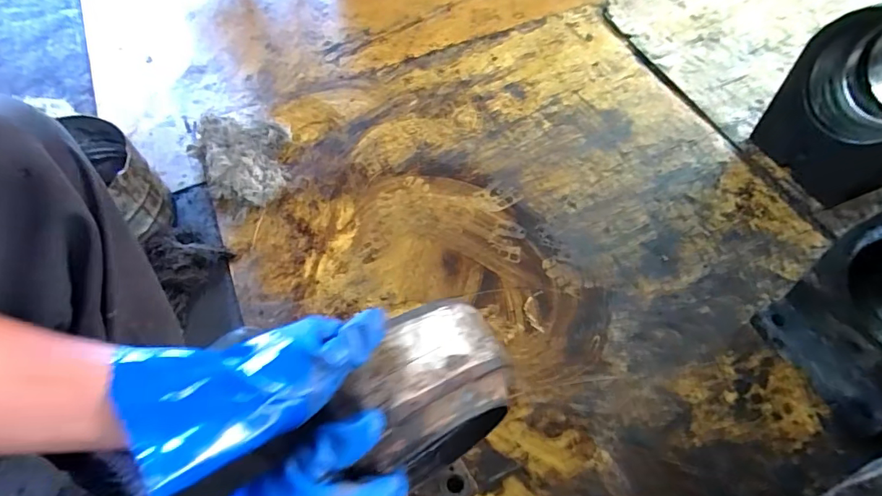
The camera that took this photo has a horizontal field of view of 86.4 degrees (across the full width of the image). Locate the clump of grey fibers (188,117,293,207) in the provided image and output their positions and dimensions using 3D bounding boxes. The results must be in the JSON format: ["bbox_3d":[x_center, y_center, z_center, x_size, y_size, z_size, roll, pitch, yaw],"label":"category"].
[{"bbox_3d":[-0.371,-0.185,0.898,0.186,0.079,0.245,-27,61,-16],"label":"clump of grey fibers"}]

